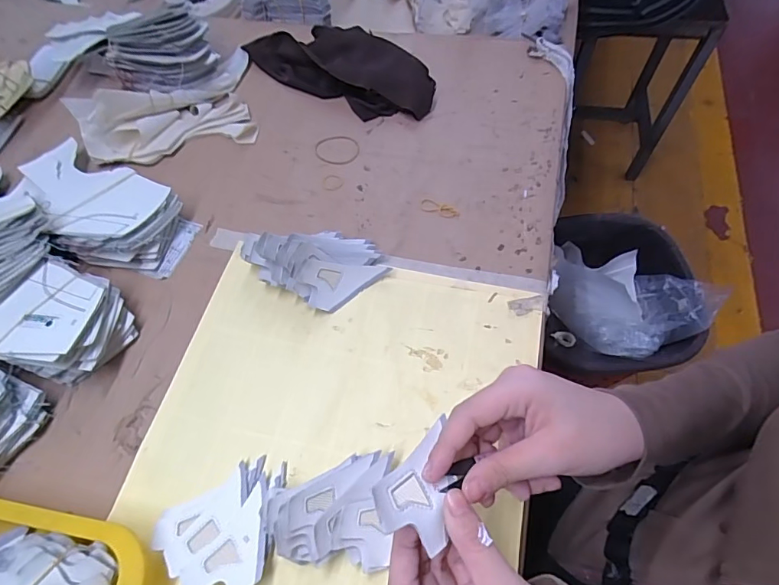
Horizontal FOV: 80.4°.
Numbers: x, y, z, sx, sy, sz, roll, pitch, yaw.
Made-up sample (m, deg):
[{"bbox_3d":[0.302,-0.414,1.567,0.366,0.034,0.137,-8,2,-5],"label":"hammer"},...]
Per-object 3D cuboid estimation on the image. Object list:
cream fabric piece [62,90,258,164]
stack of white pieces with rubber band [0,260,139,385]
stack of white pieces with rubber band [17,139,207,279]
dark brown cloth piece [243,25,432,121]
[{"bbox_3d":[-0.266,-0.206,0.545,0.196,0.051,0.082,-13,62,-4],"label":"cream fabric piece"},{"bbox_3d":[-0.299,0.026,0.426,0.110,0.052,0.100,14,63,10],"label":"stack of white pieces with rubber band"},{"bbox_3d":[-0.318,-0.093,0.496,0.226,0.041,0.103,29,67,17],"label":"stack of white pieces with rubber band"},{"bbox_3d":[-0.061,-0.299,0.594,0.265,0.038,0.110,30,67,17],"label":"dark brown cloth piece"}]

